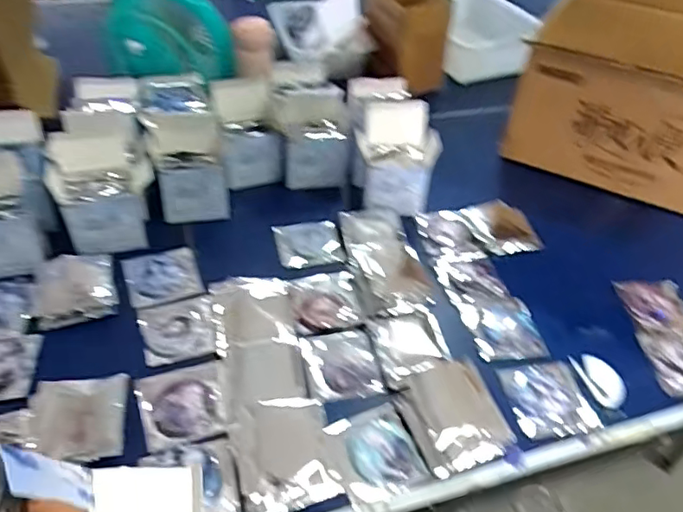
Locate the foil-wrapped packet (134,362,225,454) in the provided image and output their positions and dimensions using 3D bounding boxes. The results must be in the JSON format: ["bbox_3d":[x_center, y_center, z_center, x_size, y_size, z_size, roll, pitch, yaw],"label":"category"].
[{"bbox_3d":[-0.189,0.174,0.680,0.092,0.016,0.101,-10,45,-15],"label":"foil-wrapped packet"}]

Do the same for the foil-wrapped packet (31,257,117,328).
[{"bbox_3d":[-0.367,0.048,0.800,0.104,0.035,0.113,-13,46,-18],"label":"foil-wrapped packet"}]

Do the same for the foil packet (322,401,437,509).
[{"bbox_3d":[0.039,0.218,0.653,0.093,0.015,0.105,-12,46,-17],"label":"foil packet"}]

